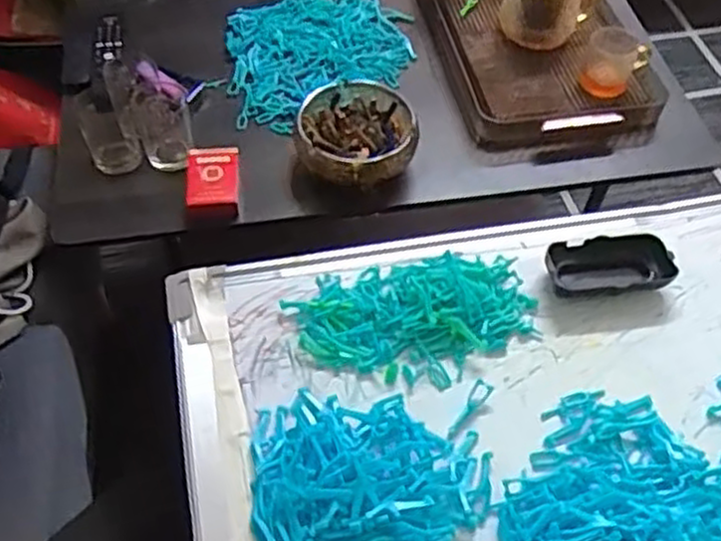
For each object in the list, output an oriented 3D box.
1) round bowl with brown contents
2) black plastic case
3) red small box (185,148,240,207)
[{"bbox_3d":[-0.006,-0.153,0.888,0.133,0.065,0.138,0,54,-1],"label":"round bowl with brown contents"},{"bbox_3d":[0.213,-0.004,0.660,0.107,0.028,0.045,-3,53,-7],"label":"black plastic case"},{"bbox_3d":[-0.169,-0.106,0.876,0.058,0.028,0.092,-4,54,-4],"label":"red small box"}]

